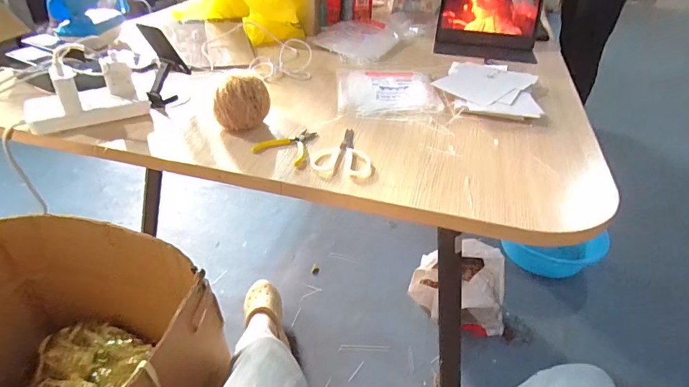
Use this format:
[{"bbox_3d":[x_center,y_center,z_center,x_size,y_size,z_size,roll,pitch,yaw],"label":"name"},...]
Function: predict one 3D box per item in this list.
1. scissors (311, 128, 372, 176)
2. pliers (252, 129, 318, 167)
[{"bbox_3d":[0.002,-0.070,0.700,0.092,0.010,0.134,8,37,6],"label":"scissors"},{"bbox_3d":[-0.088,-0.084,0.708,0.085,0.009,0.103,17,39,17],"label":"pliers"}]

